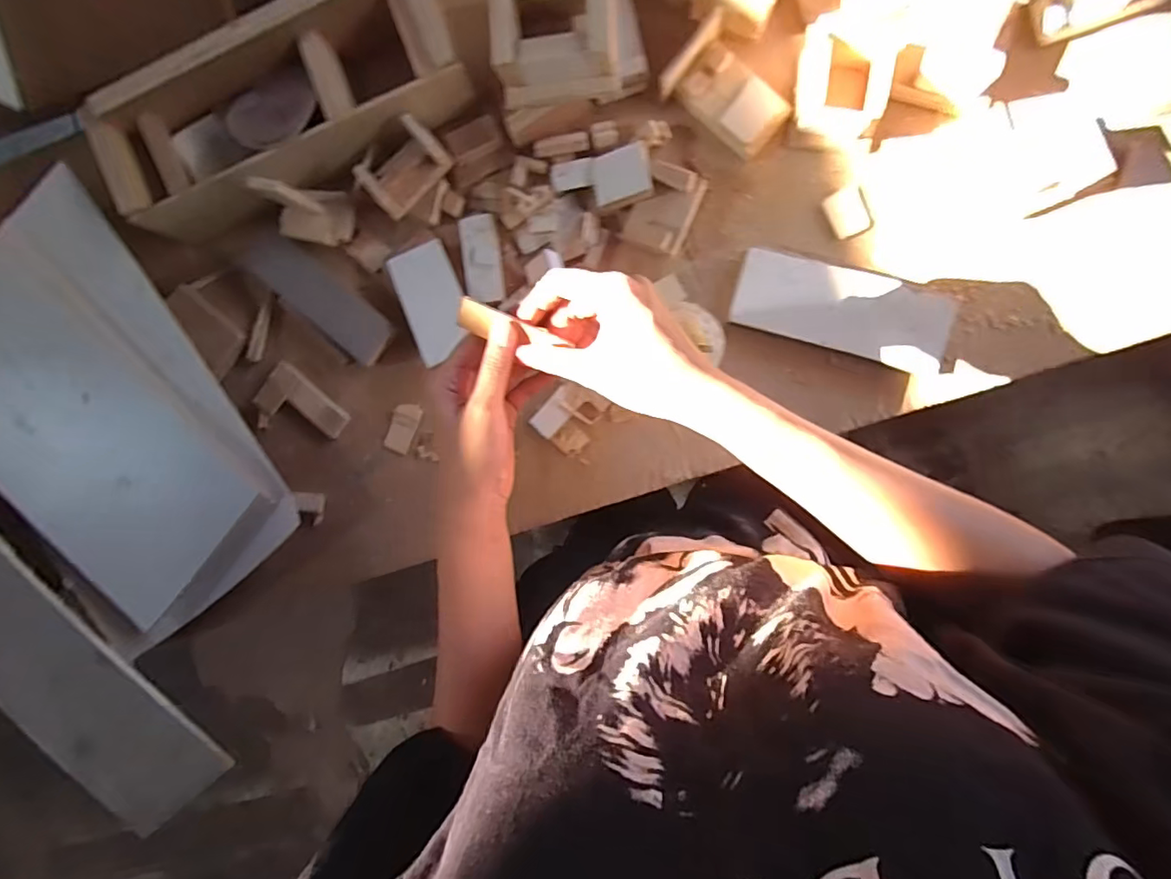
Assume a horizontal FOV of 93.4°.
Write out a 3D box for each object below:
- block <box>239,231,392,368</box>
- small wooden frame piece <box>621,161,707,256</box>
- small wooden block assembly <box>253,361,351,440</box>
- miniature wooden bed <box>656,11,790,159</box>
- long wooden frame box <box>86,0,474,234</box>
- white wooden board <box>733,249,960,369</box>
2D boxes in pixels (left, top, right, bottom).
[{"bbox_3d":[-0.259,-0.137,0.536,0.150,0.022,0.050,41,97,2],"label":"block"},{"bbox_3d":[0.073,-0.211,0.507,0.054,0.031,0.067,25,96,4],"label":"small wooden frame piece"},{"bbox_3d":[-0.292,-0.028,0.561,0.092,0.011,0.064,39,97,2],"label":"small wooden block assembly"},{"bbox_3d":[0.126,-0.306,0.492,0.105,0.024,0.068,45,98,-1],"label":"miniature wooden bed"},{"bbox_3d":[-0.272,-0.290,0.493,0.336,0.071,0.122,-21,91,7],"label":"long wooden frame box"},{"bbox_3d":[0.234,-0.118,0.504,0.189,0.020,0.069,17,95,5],"label":"white wooden board"}]

